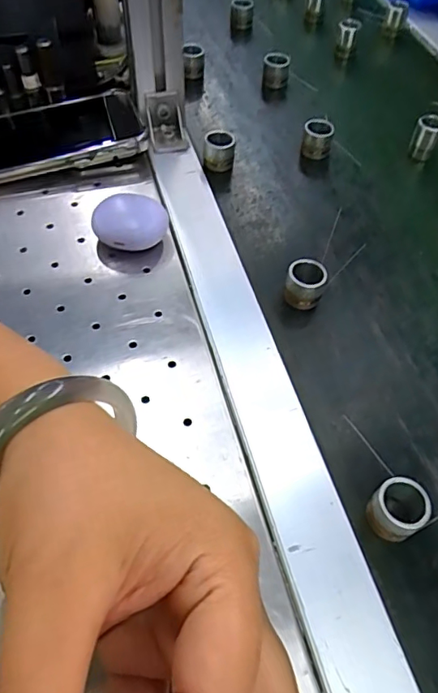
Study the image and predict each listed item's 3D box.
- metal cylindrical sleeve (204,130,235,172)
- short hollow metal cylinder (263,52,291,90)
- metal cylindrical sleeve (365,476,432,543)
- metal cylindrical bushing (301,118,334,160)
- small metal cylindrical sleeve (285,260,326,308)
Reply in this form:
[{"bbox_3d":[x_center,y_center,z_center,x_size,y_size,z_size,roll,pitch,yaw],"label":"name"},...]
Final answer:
[{"bbox_3d":[0.001,-0.161,0.419,0.023,0.022,0.019,8,54,1],"label":"metal cylindrical sleeve"},{"bbox_3d":[0.054,-0.262,0.490,0.025,0.030,0.023,7,54,1],"label":"short hollow metal cylinder"},{"bbox_3d":[0.088,0.081,0.255,0.024,0.025,0.026,2,54,-3],"label":"metal cylindrical sleeve"},{"bbox_3d":[0.083,-0.175,0.435,0.024,0.026,0.021,11,54,4],"label":"metal cylindrical bushing"},{"bbox_3d":[0.057,-0.042,0.341,0.024,0.025,0.024,2,54,-3],"label":"small metal cylindrical sleeve"}]

